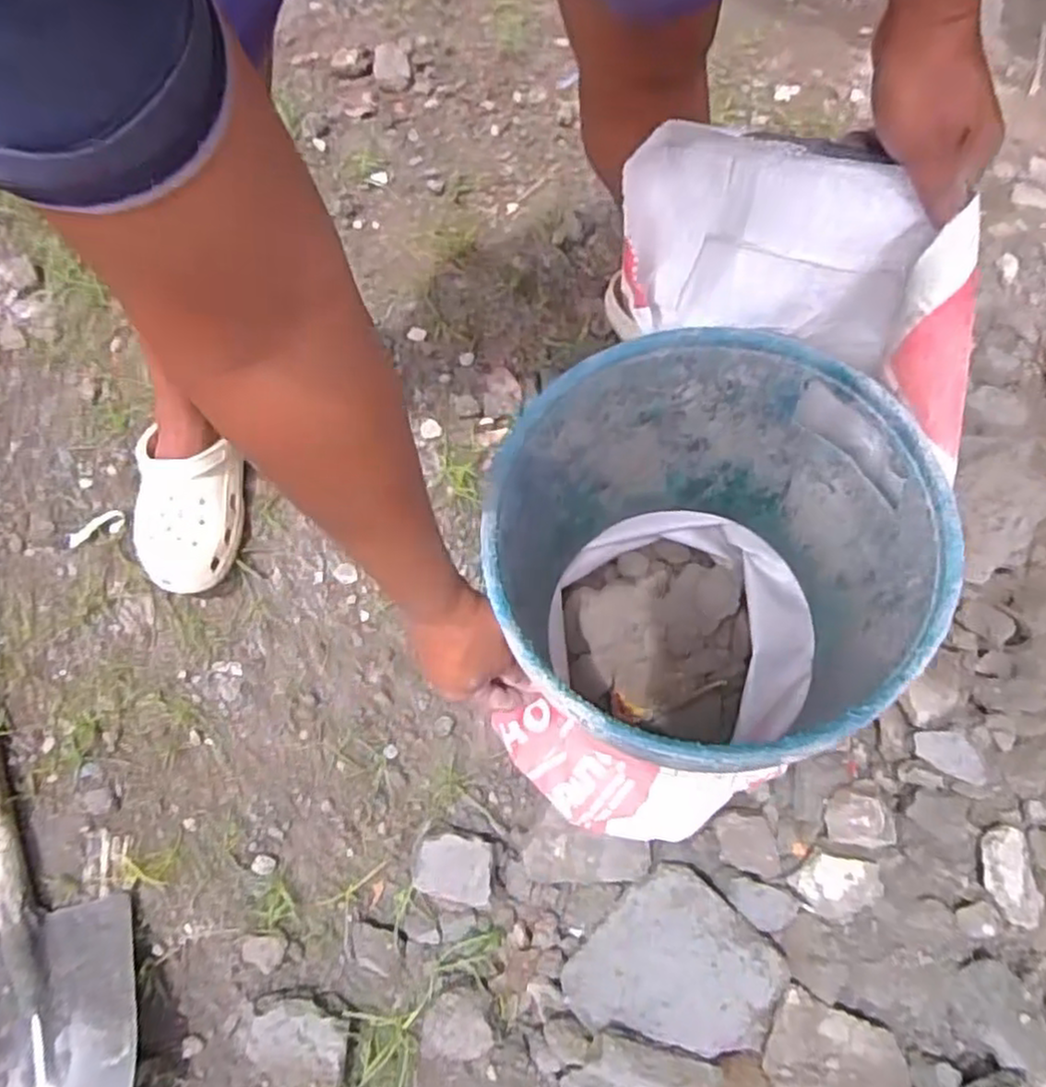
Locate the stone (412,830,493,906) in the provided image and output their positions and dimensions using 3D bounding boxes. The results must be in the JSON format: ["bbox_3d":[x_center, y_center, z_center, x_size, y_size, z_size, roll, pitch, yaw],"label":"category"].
[{"bbox_3d":[-0.078,0.366,0.821,0.088,0.029,0.067,11,75,3],"label":"stone"}]

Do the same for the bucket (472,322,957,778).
[{"bbox_3d":[0.134,0.015,0.589,0.311,0.290,0.304,0,75,0],"label":"bucket"}]

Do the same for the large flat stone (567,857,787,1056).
[{"bbox_3d":[0.169,0.453,0.793,0.222,0.059,0.162,2,65,18],"label":"large flat stone"}]

